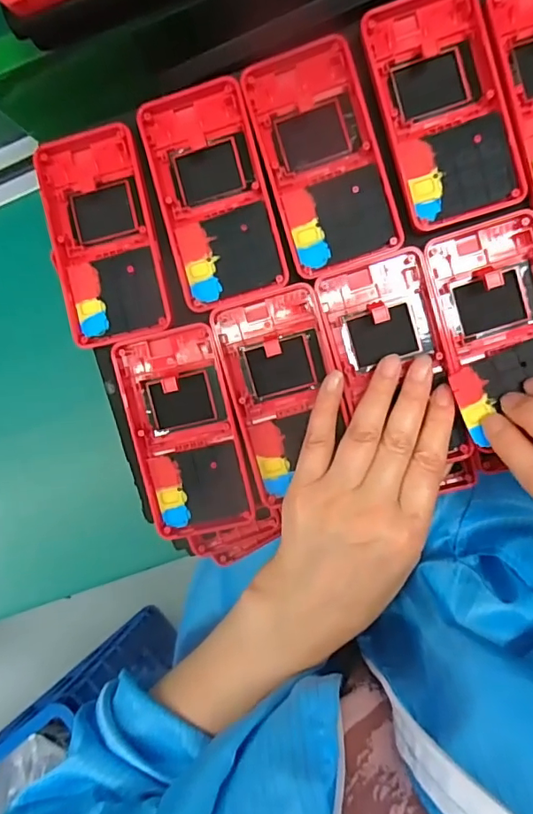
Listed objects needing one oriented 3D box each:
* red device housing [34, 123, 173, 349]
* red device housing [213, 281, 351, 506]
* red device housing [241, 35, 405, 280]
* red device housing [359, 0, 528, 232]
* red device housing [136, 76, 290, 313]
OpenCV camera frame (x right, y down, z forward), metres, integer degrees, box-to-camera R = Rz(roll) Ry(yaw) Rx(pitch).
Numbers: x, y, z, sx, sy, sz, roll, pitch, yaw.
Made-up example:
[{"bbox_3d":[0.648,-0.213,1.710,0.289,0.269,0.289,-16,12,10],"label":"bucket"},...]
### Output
[{"bbox_3d":[-0.098,-0.103,0.305,0.064,0.013,0.125,-11,90,7],"label":"red device housing"},{"bbox_3d":[0.012,-0.009,0.296,0.061,0.024,0.115,-15,85,8],"label":"red device housing"},{"bbox_3d":[0.031,-0.140,0.287,0.061,0.015,0.122,-16,90,7],"label":"red device housing"},{"bbox_3d":[0.096,-0.165,0.279,0.062,0.015,0.124,-16,90,7],"label":"red device housing"},{"bbox_3d":[-0.031,-0.123,0.295,0.062,0.016,0.124,-15,90,7],"label":"red device housing"}]

